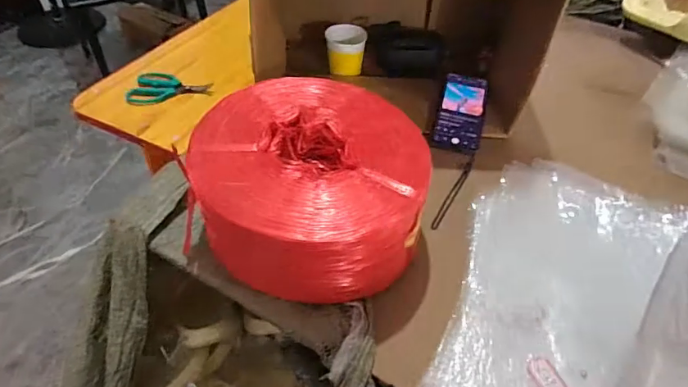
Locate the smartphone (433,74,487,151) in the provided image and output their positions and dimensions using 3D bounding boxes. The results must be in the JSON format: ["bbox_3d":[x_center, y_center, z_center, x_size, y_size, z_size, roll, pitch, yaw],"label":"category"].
[{"bbox_3d":[0.191,-0.133,0.755,0.070,0.012,0.164,13,56,7],"label":"smartphone"}]

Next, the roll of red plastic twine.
[{"bbox_3d":[-0.045,-0.016,0.568,0.251,0.124,0.276,-11,47,-11],"label":"roll of red plastic twine"}]

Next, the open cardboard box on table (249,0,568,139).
[{"bbox_3d":[0.075,-0.284,0.757,0.392,0.252,0.307,1,46,1],"label":"open cardboard box on table"}]

